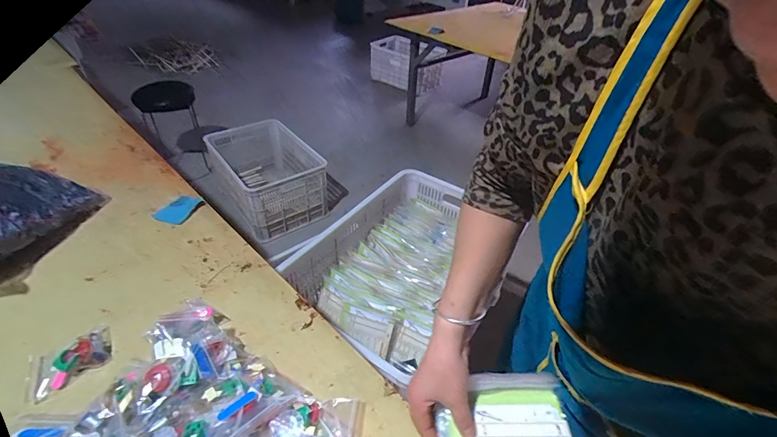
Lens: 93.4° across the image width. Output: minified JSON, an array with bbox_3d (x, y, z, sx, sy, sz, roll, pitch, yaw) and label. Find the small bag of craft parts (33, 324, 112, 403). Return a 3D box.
[{"bbox_3d":[-0.467,0.202,0.534,0.098,0.023,0.069,-27,49,-31],"label":"small bag of craft parts"}]

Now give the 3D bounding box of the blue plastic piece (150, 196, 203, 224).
[{"bbox_3d":[-0.473,-0.021,0.817,0.071,0.017,0.083,14,41,12],"label":"blue plastic piece"}]

